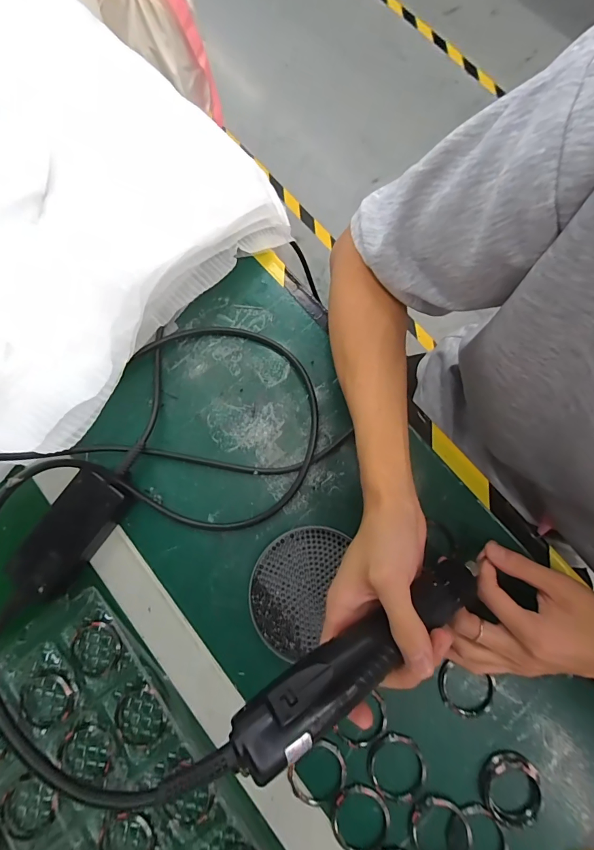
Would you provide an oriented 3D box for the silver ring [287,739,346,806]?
[{"bbox_3d":[0.017,0.291,0.320,0.048,0.006,0.049,0,84,-5],"label":"silver ring"}]

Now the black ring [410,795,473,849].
[{"bbox_3d":[0.117,0.329,0.307,0.049,0.008,0.046,0,79,1],"label":"black ring"}]

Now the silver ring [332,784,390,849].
[{"bbox_3d":[0.053,0.324,0.310,0.047,0.004,0.049,0,79,1],"label":"silver ring"}]

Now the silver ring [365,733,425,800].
[{"bbox_3d":[0.084,0.286,0.317,0.047,0.005,0.049,0,79,1],"label":"silver ring"}]

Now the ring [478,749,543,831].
[{"bbox_3d":[0.176,0.300,0.310,0.043,0.009,0.051,22,80,5],"label":"ring"}]

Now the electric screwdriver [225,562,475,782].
[{"bbox_3d":[0.055,0.150,0.257,0.209,0.030,0.040,-19,78,-30],"label":"electric screwdriver"}]

